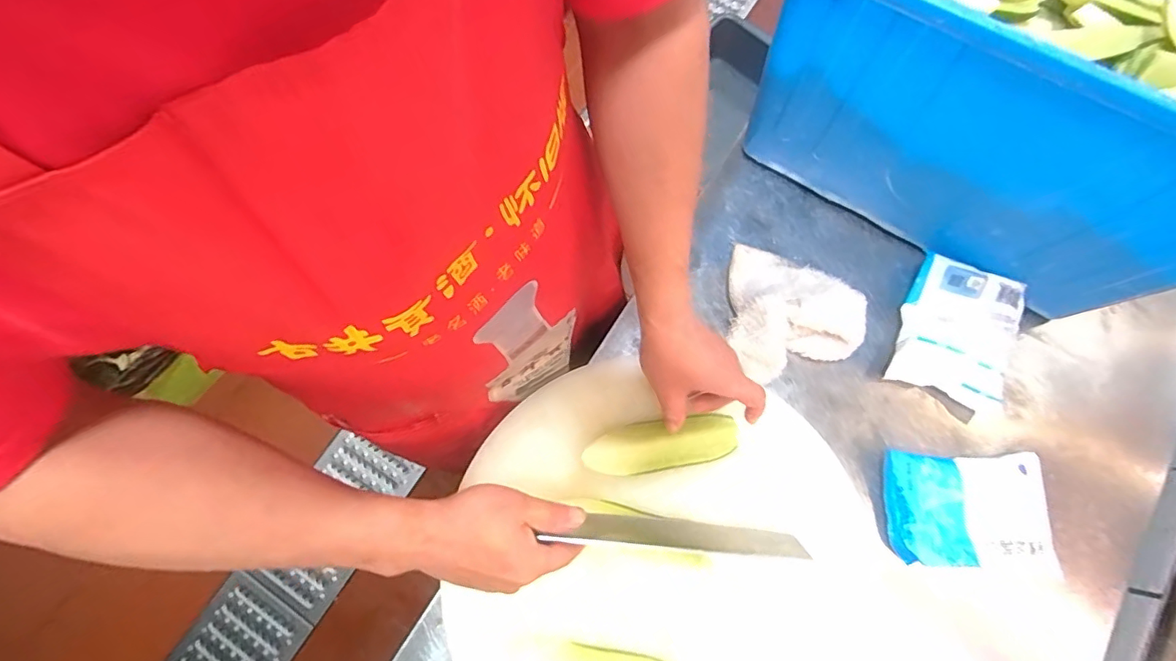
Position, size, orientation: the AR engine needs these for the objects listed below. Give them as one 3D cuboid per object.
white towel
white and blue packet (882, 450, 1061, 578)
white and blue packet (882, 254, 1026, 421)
[{"bbox_3d":[0.229,-0.019,0.583,0.135,0.058,0.141,7,76,3],"label":"white towel"},{"bbox_3d":[0.398,0.190,0.549,0.164,0.041,0.117,1,75,1],"label":"white and blue packet"},{"bbox_3d":[0.419,0.003,0.587,0.123,0.038,0.147,21,77,6],"label":"white and blue packet"}]

